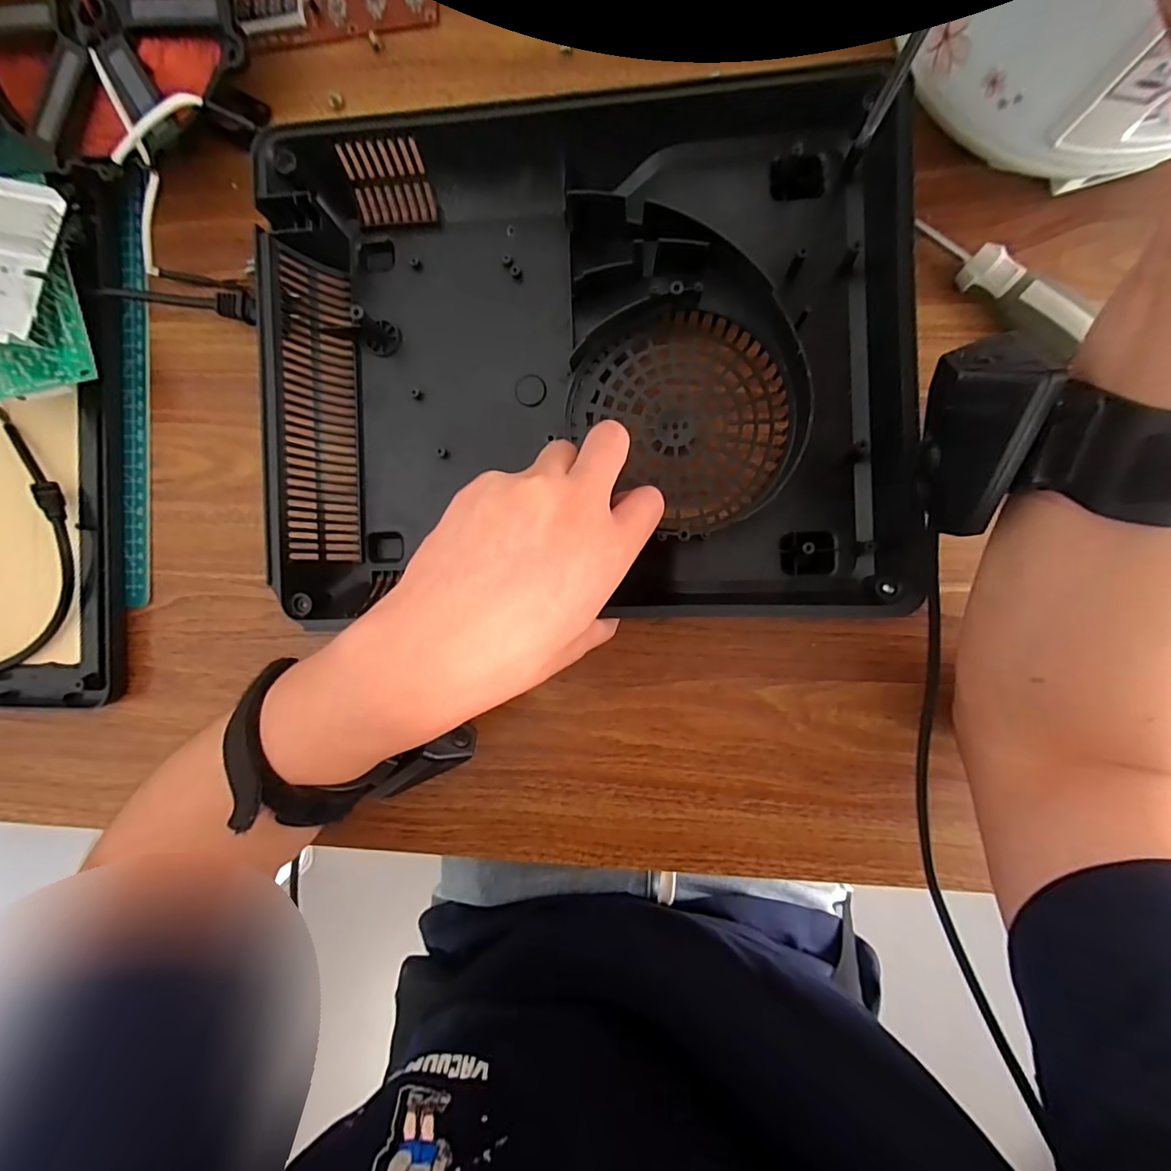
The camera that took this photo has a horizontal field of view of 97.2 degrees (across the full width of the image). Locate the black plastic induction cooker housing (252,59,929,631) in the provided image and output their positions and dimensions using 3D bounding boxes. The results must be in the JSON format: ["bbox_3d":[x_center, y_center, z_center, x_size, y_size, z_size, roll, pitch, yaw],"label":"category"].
[{"bbox_3d":[-0.004,-0.123,0.289,0.342,0.056,0.285,-3,95,5],"label":"black plastic induction cooker housing"}]

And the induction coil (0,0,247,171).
[{"bbox_3d":[-0.288,-0.336,0.309,0.156,0.024,0.160,0,95,3],"label":"induction coil"}]

